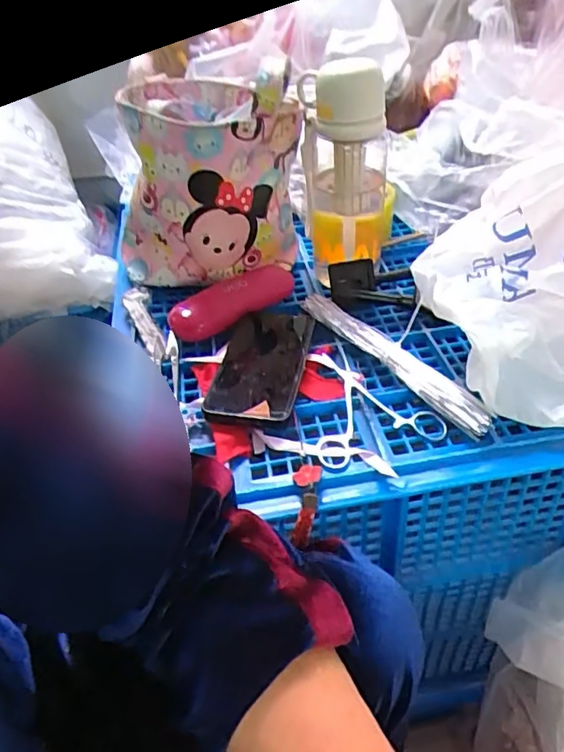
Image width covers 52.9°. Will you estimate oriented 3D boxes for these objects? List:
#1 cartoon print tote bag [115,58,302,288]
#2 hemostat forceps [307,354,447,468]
[{"bbox_3d":[-0.089,-0.222,0.642,0.204,0.186,0.166,-12,42,-7],"label":"cartoon print tote bag"},{"bbox_3d":[0.083,0.023,0.513,0.108,0.012,0.132,-5,41,1],"label":"hemostat forceps"}]

